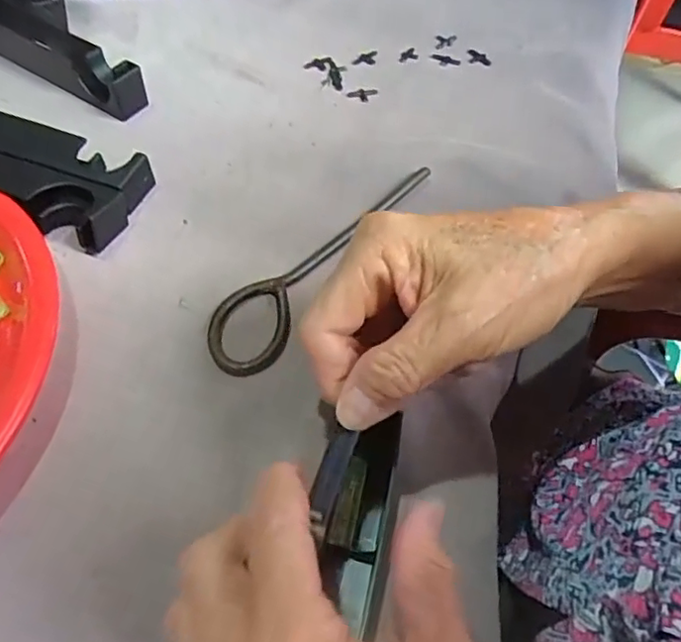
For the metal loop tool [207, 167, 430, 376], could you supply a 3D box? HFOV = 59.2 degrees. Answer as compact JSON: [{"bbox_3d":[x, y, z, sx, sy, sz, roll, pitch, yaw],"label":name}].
[{"bbox_3d":[-0.011,-0.040,0.342,0.040,0.004,0.178,31,61,17],"label":"metal loop tool"}]

